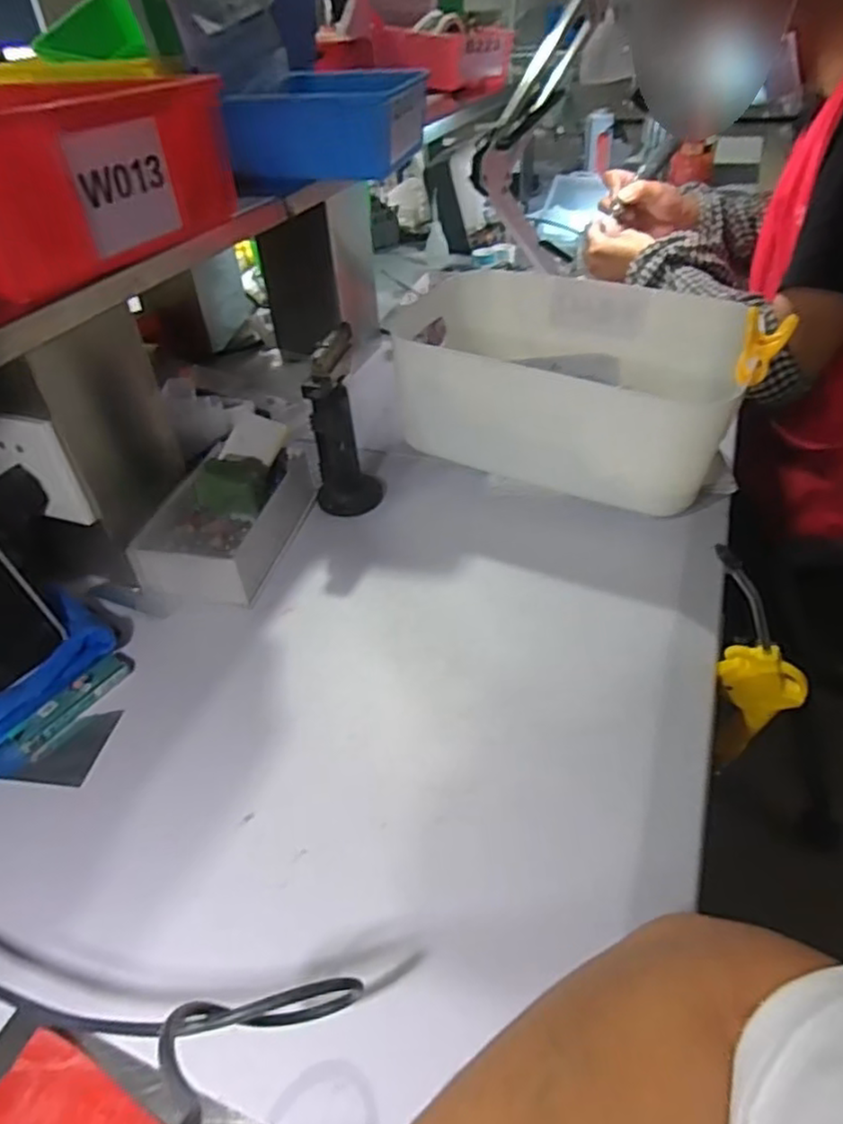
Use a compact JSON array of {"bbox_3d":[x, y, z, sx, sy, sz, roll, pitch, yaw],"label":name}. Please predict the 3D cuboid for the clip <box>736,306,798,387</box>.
[{"bbox_3d":[0.257,-0.161,0.500,0.033,0.051,0.020,14,44,21],"label":"clip"}]

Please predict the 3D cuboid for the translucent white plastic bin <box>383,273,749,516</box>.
[{"bbox_3d":[0.122,-0.163,0.629,0.307,0.126,0.214,18,46,24],"label":"translucent white plastic bin"}]

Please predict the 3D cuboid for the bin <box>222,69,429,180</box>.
[{"bbox_3d":[-0.076,-0.401,0.614,0.152,0.069,0.135,8,43,15],"label":"bin"}]

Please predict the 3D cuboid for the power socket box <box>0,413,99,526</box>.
[{"bbox_3d":[-0.287,-0.068,0.488,0.078,0.086,0.011,9,43,16],"label":"power socket box"}]

